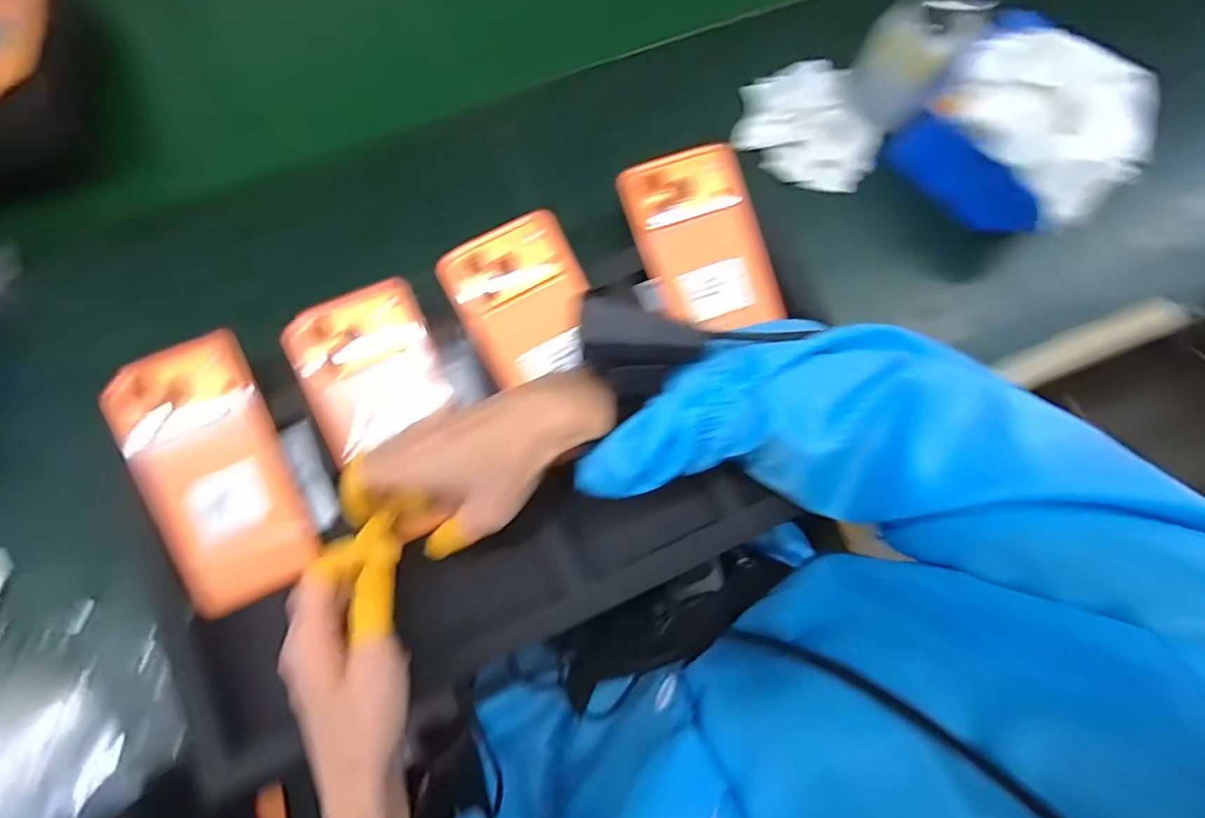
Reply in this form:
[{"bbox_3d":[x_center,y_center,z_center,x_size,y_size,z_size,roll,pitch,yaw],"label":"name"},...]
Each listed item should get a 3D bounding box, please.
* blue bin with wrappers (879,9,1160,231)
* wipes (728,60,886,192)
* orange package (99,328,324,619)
[{"bbox_3d":[0.325,-0.210,0.419,0.122,0.092,0.143,-42,79,-12],"label":"blue bin with wrappers"},{"bbox_3d":[0.171,-0.229,0.452,0.108,0.037,0.101,0,74,-1],"label":"wipes"},{"bbox_3d":[-0.253,0.043,0.362,0.085,0.010,0.169,-22,91,-11],"label":"orange package"}]

